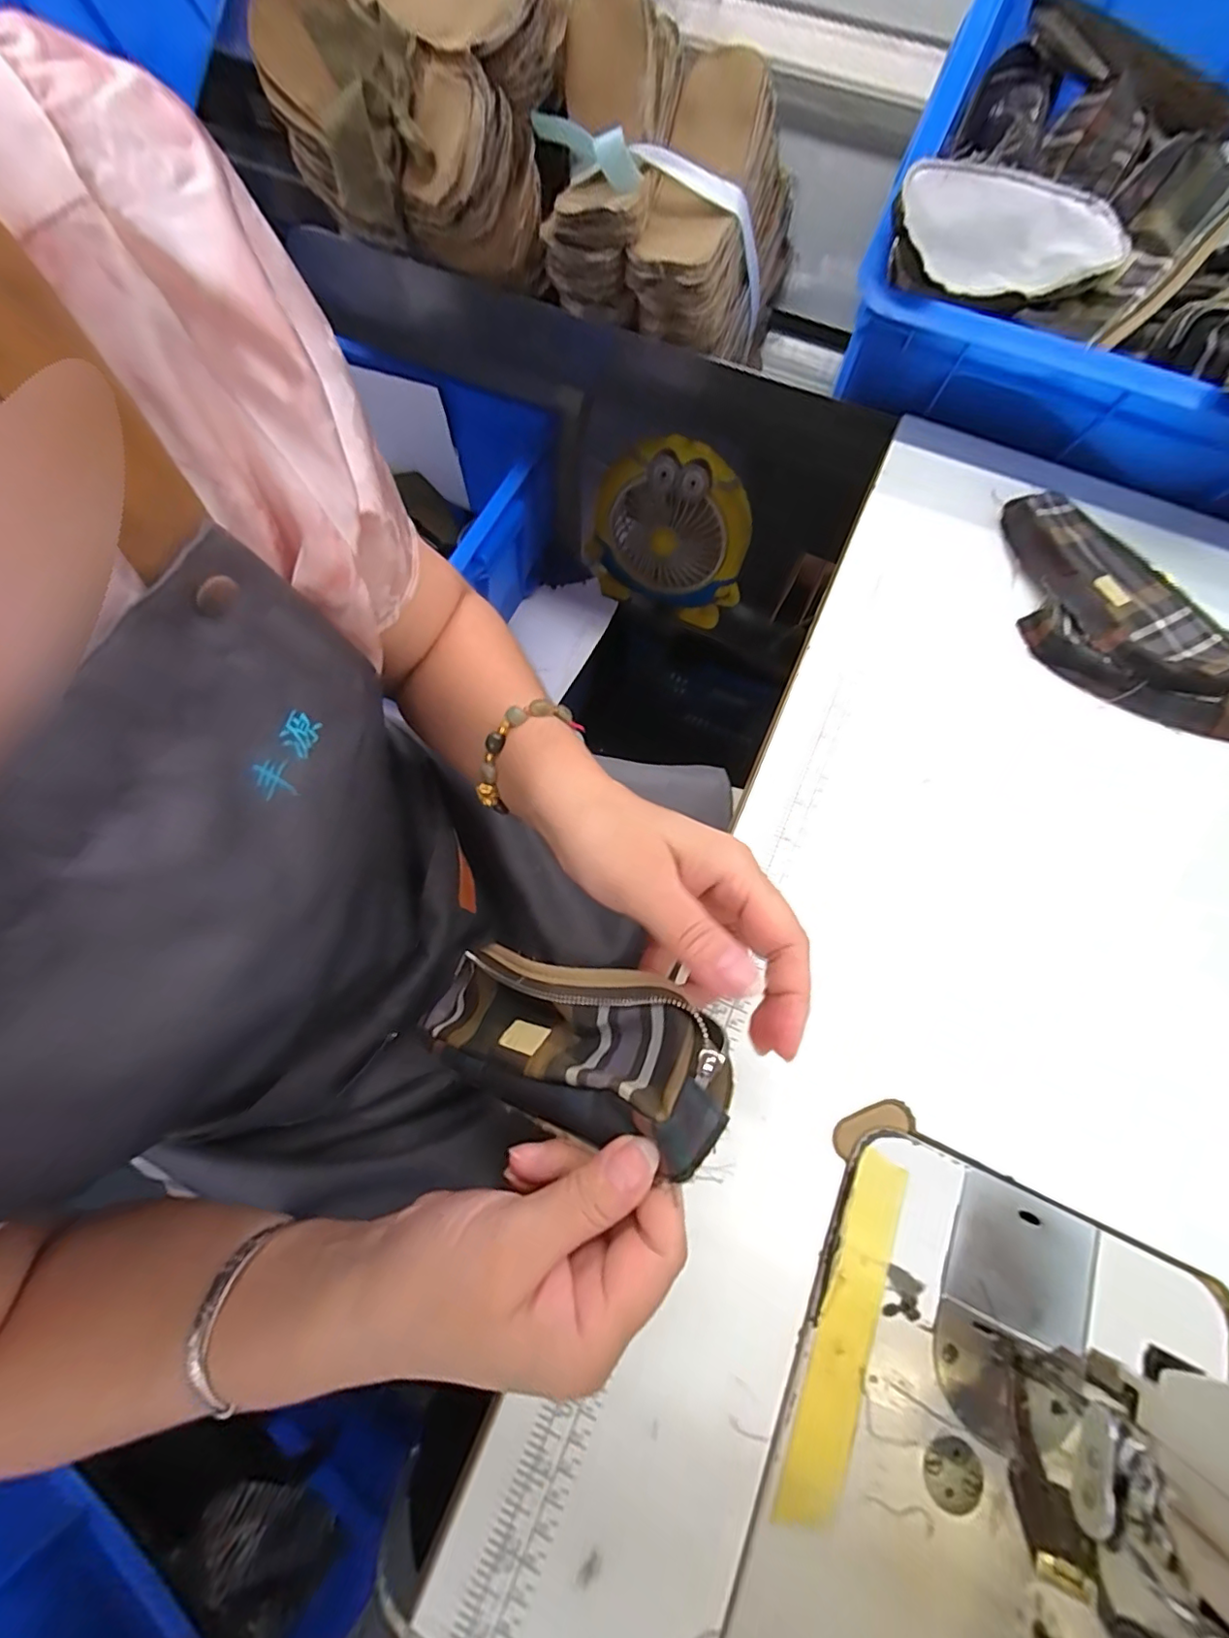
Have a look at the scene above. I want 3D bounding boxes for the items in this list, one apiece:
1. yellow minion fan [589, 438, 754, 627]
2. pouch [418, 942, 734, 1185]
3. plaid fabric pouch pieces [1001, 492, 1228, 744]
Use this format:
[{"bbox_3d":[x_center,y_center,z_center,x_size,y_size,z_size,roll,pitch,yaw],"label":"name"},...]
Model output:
[{"bbox_3d":[0.082,-0.433,0.864,0.248,0.247,0.071,16,70,5],"label":"yellow minion fan"},{"bbox_3d":[-0.032,0.101,0.261,0.177,0.033,0.067,1,64,39],"label":"pouch"},{"bbox_3d":[0.357,-0.133,0.388,0.115,0.024,0.231,-39,75,-14],"label":"plaid fabric pouch pieces"}]

